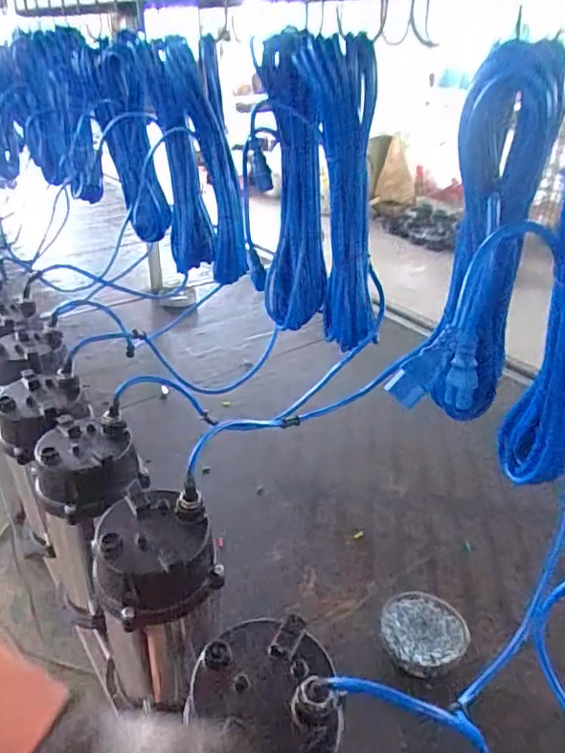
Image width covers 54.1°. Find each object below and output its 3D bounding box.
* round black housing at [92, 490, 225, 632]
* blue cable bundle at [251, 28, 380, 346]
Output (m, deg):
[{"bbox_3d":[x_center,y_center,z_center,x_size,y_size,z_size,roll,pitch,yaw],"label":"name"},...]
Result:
[{"bbox_3d":[-0.132,0.174,0.559,0.118,0.072,0.118,-11,33,-18],"label":"round black housing"},{"bbox_3d":[0.040,-0.212,0.683,0.087,0.343,0.175,-13,34,-22],"label":"blue cable bundle"}]

